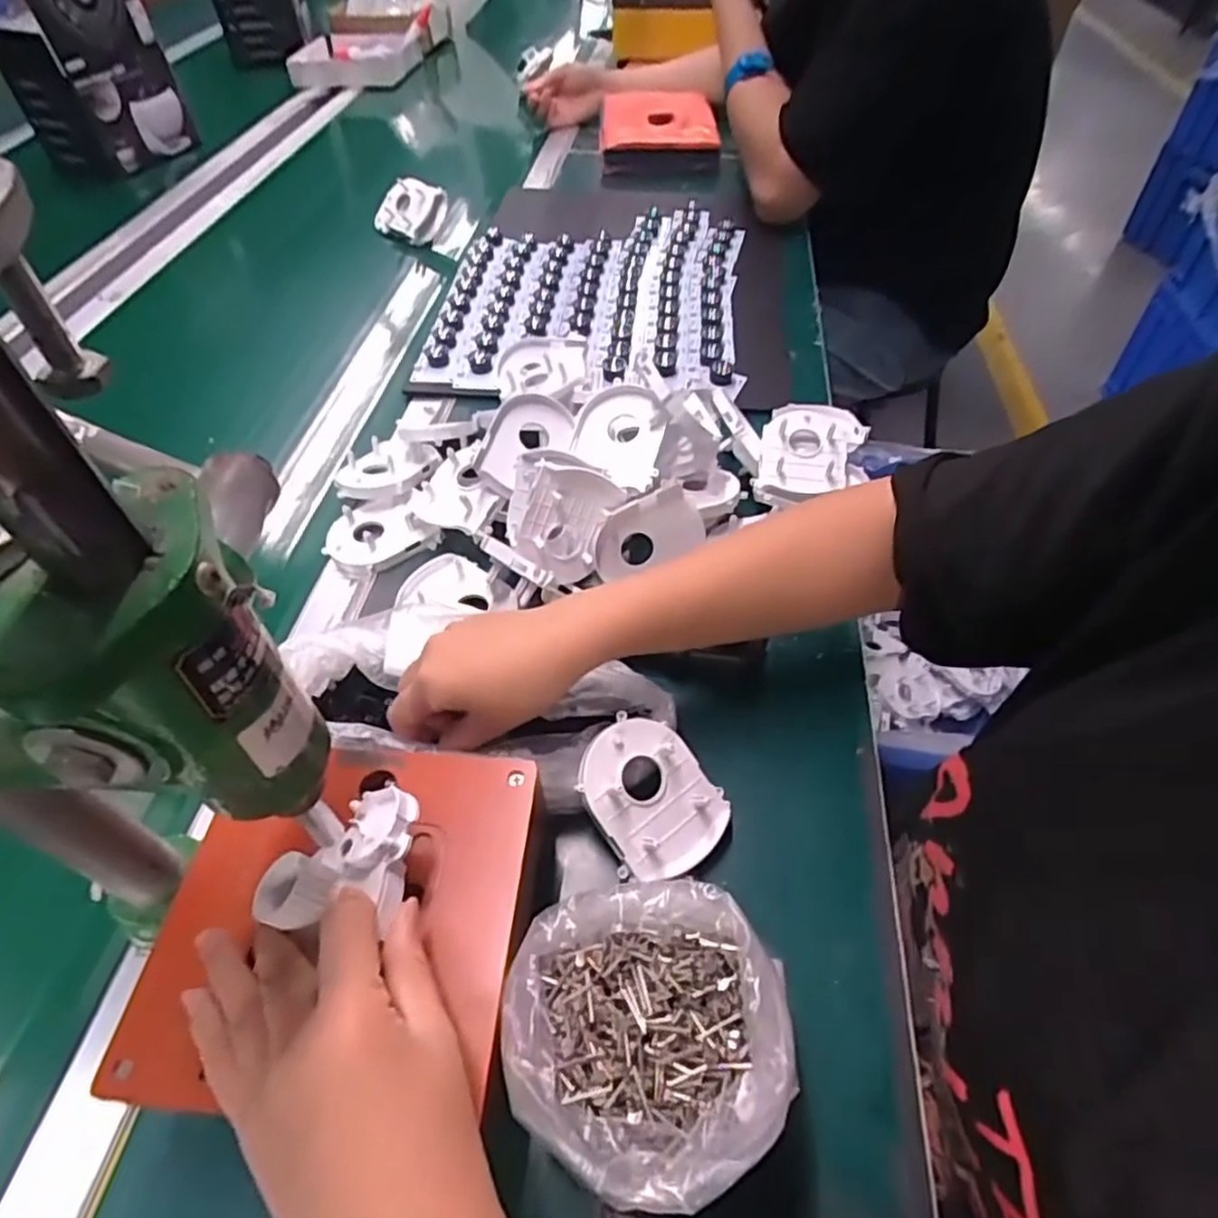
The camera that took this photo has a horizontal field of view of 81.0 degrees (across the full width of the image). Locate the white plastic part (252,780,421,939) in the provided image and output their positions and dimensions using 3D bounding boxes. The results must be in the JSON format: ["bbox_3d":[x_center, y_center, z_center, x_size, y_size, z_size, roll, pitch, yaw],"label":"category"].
[{"bbox_3d":[-0.109,0.102,0.299,0.053,0.022,0.061,7,52,5],"label":"white plastic part"}]

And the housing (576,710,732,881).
[{"bbox_3d":[0.023,0.100,0.385,0.066,0.012,0.082,-37,88,-21],"label":"housing"}]

